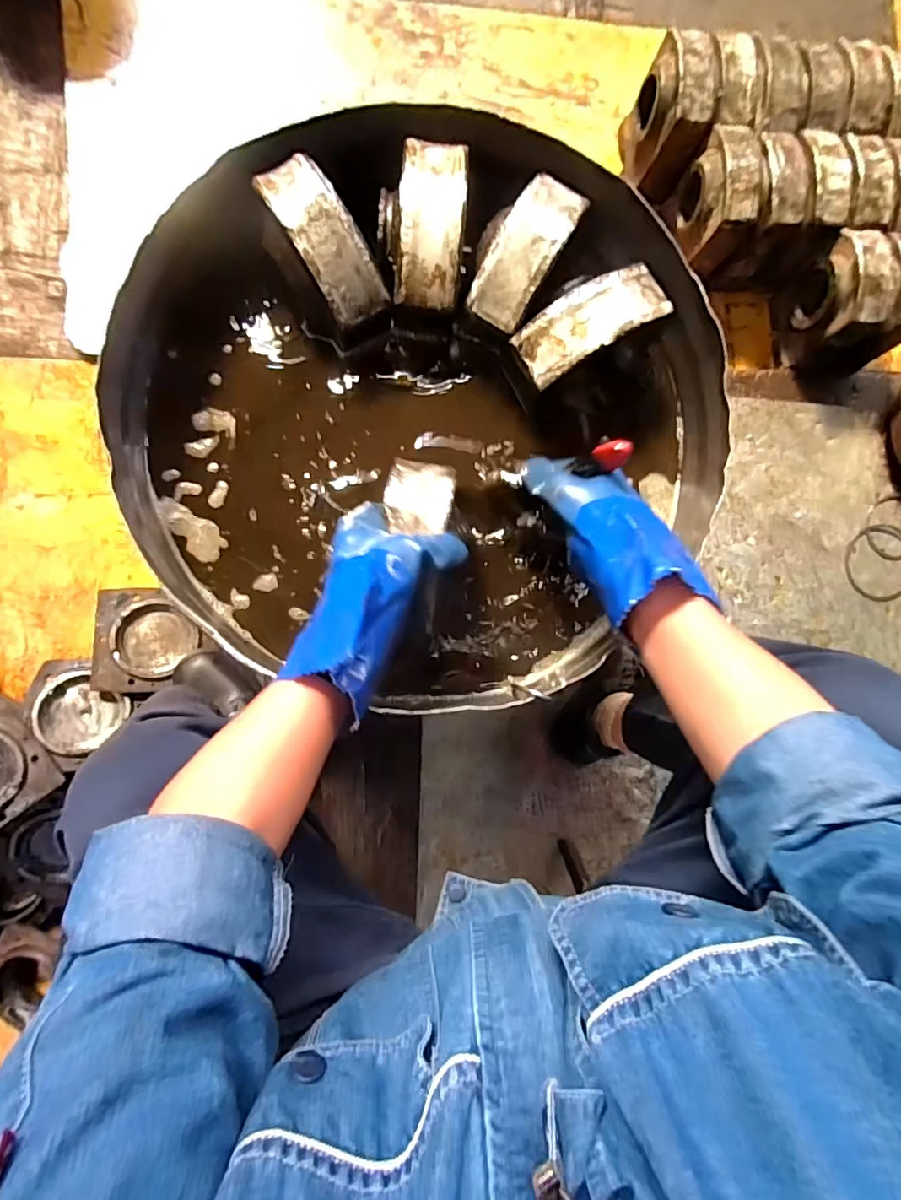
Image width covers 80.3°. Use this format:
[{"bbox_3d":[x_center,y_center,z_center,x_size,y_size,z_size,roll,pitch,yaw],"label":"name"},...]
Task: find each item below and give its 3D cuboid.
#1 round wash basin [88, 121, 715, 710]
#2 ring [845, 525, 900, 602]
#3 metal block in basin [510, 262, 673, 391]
[{"bbox_3d":[-0.017,-0.182,0.561,0.552,0.176,0.563,1,83,-4],"label":"round wash basin"},{"bbox_3d":[0.782,-0.069,0.973,0.139,0.007,0.133,0,90,4],"label":"ring"},{"bbox_3d":[0.139,-0.283,0.527,0.158,0.034,0.076,-30,91,-9],"label":"metal block in basin"}]

